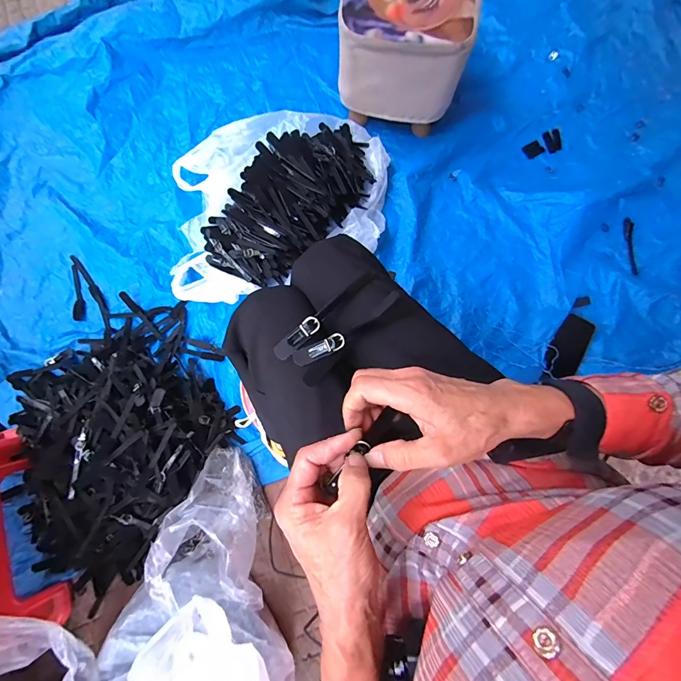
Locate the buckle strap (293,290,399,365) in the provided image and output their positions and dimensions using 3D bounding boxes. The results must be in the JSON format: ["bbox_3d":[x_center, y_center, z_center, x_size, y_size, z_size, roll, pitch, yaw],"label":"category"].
[{"bbox_3d":[0.010,-0.010,0.396,0.132,0.014,0.021,-31,81,-7],"label":"buckle strap"}]

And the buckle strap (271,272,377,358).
[{"bbox_3d":[-0.017,-0.030,0.393,0.136,0.012,0.018,-41,83,-8],"label":"buckle strap"}]

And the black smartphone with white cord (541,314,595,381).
[{"bbox_3d":[0.497,0.018,0.793,0.079,0.011,0.178,37,73,-4],"label":"black smartphone with white cord"}]

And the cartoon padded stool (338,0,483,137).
[{"bbox_3d":[0.138,-0.645,0.805,0.251,0.258,0.264,10,79,1],"label":"cartoon padded stool"}]

